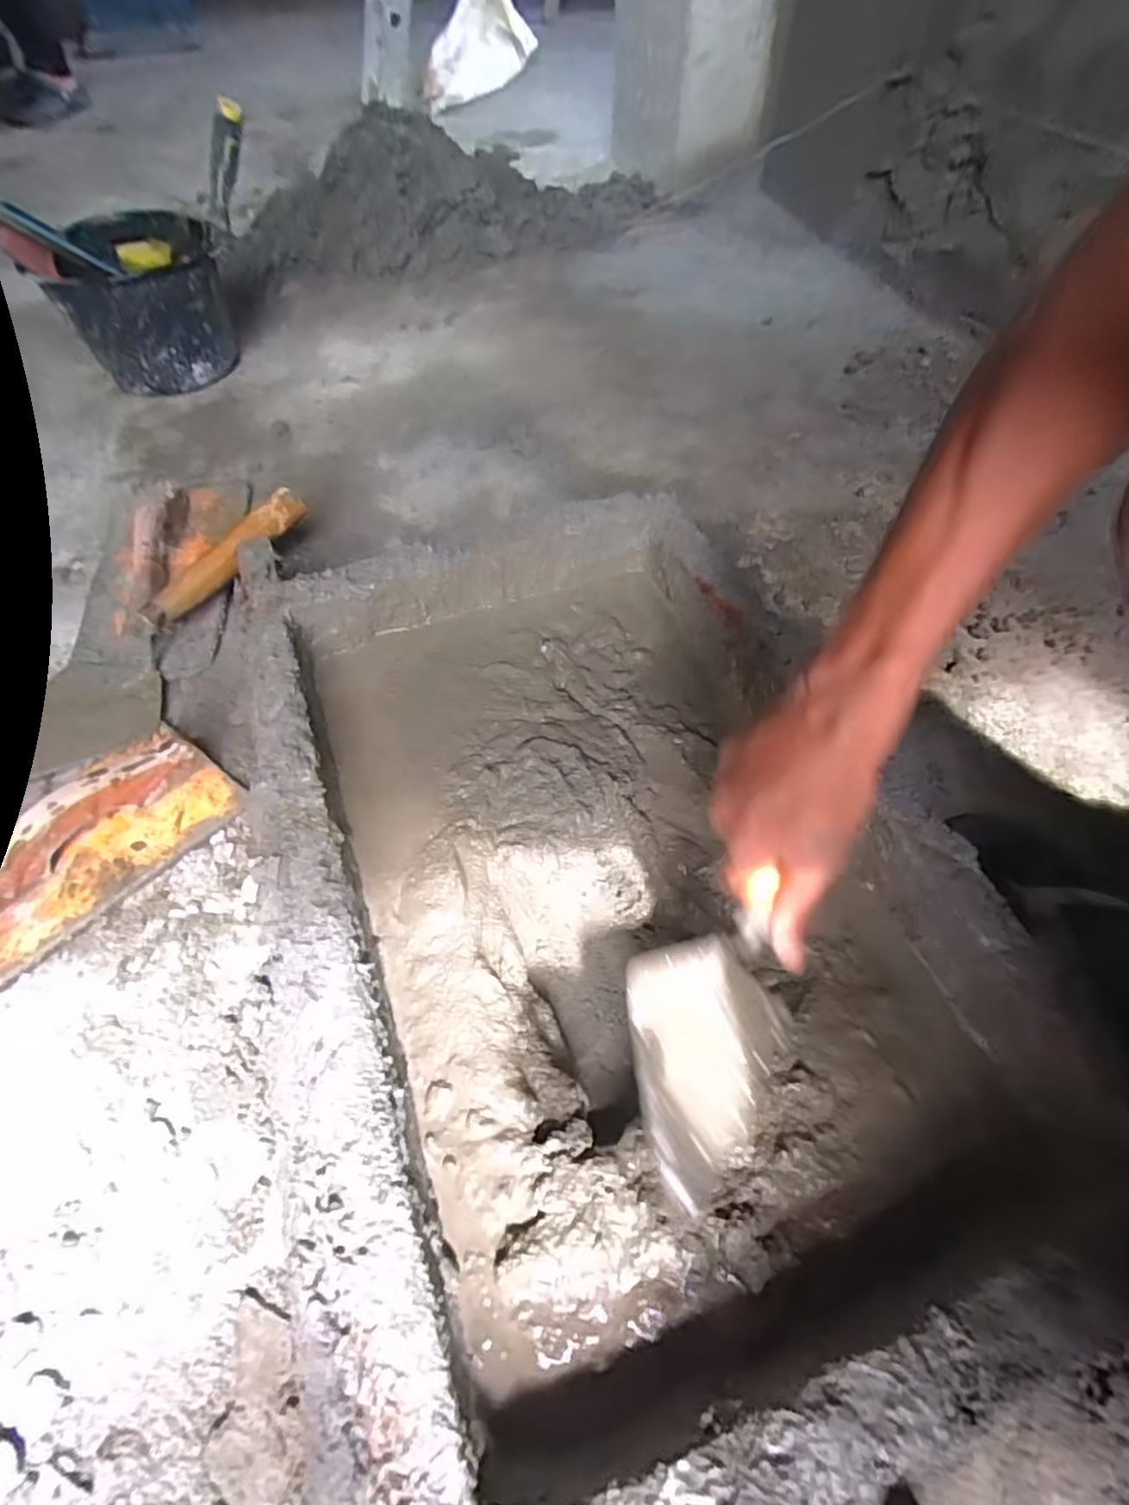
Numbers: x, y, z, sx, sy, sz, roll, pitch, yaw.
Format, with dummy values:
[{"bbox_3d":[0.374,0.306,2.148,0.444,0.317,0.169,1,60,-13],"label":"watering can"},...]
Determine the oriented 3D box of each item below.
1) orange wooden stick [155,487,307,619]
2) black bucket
[{"bbox_3d":[-0.344,-0.212,0.681,0.031,0.036,0.191,23,58,17],"label":"orange wooden stick"},{"bbox_3d":[-0.653,-0.709,1.044,0.213,0.189,0.213,-18,56,-12],"label":"black bucket"}]

